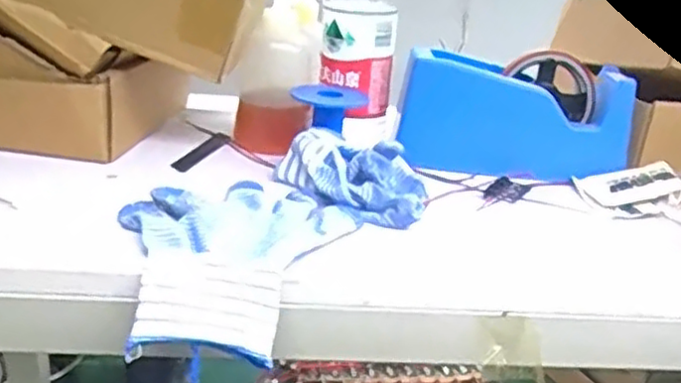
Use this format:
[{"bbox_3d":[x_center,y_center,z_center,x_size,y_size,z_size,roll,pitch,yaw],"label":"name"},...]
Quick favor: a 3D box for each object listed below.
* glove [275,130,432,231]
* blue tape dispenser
[{"bbox_3d":[0.007,-0.014,0.507,0.112,0.043,0.087,7,23,4],"label":"glove"},{"bbox_3d":[0.146,-0.063,0.611,0.196,0.096,0.054,5,23,0],"label":"blue tape dispenser"}]

